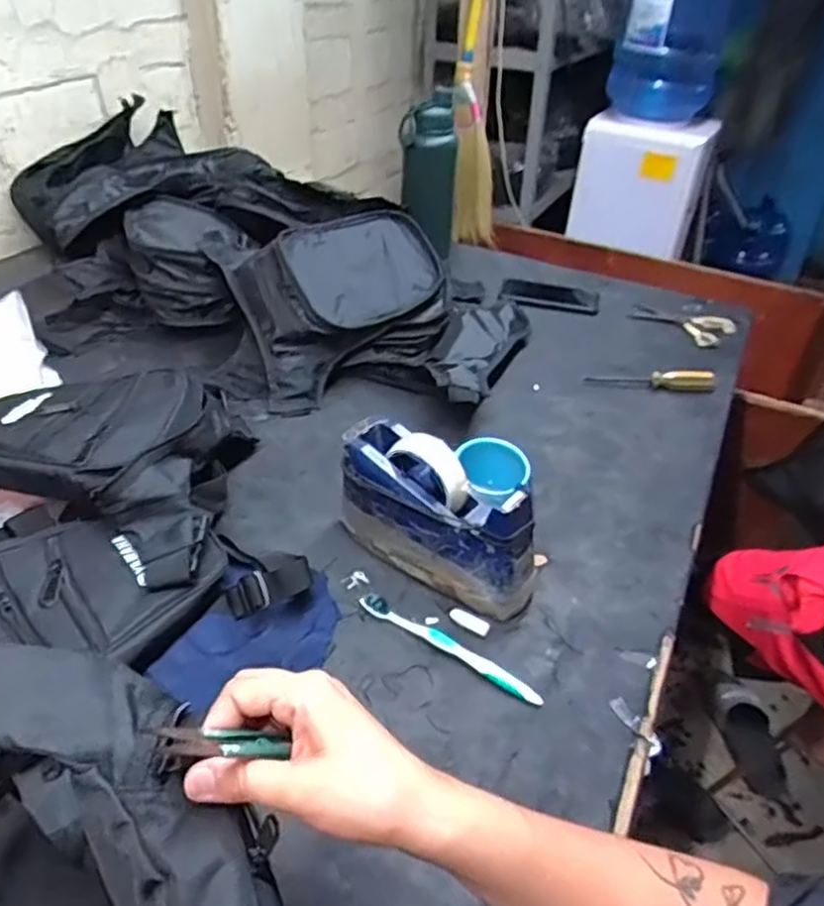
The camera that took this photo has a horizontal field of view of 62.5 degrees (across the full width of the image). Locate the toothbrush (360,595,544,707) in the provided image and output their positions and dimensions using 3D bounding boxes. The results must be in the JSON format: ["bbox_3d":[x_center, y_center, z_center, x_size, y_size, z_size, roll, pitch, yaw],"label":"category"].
[{"bbox_3d":[0.030,0.167,0.587,0.177,0.009,0.016,24,41,25],"label":"toothbrush"}]

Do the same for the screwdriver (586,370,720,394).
[{"bbox_3d":[0.329,-0.106,0.938,0.173,0.034,0.024,6,37,4],"label":"screwdriver"}]

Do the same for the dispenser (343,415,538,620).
[{"bbox_3d":[0.023,0.057,0.641,0.208,0.114,0.073,28,43,29],"label":"dispenser"}]

